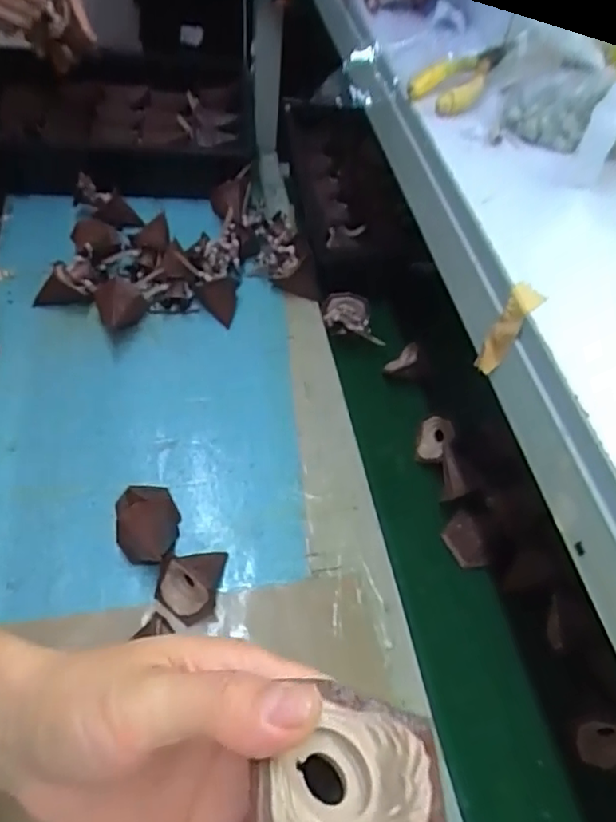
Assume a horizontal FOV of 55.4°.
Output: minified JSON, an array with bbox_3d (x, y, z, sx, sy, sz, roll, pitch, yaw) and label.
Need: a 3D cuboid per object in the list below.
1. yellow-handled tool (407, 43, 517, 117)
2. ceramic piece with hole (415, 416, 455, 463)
[{"bbox_3d":[0.130,-0.271,0.473,0.043,0.016,0.114,38,60,21],"label":"yellow-handled tool"},{"bbox_3d":[0.149,0.036,0.698,0.038,0.033,0.050,24,55,11],"label":"ceramic piece with hole"}]

